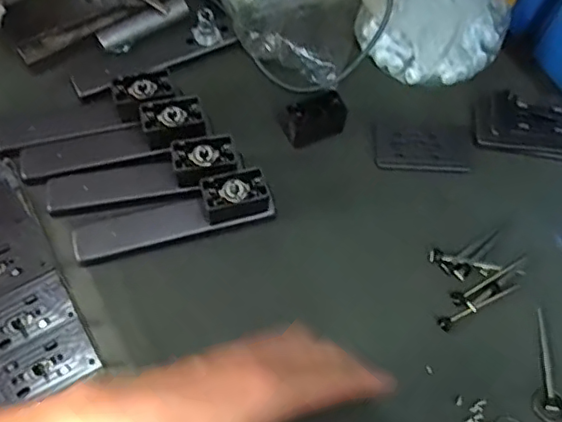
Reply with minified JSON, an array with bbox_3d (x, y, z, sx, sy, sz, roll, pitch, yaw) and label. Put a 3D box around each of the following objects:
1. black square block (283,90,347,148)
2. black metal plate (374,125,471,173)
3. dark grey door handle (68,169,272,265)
[{"bbox_3d":[0.029,-0.082,0.525,0.056,0.032,0.029,-24,68,-11],"label":"black square block"},{"bbox_3d":[0.127,-0.058,0.526,0.080,0.006,0.050,3,66,1],"label":"black metal plate"},{"bbox_3d":[-0.088,0.005,0.473,0.163,0.045,0.034,-15,67,-7],"label":"dark grey door handle"}]

